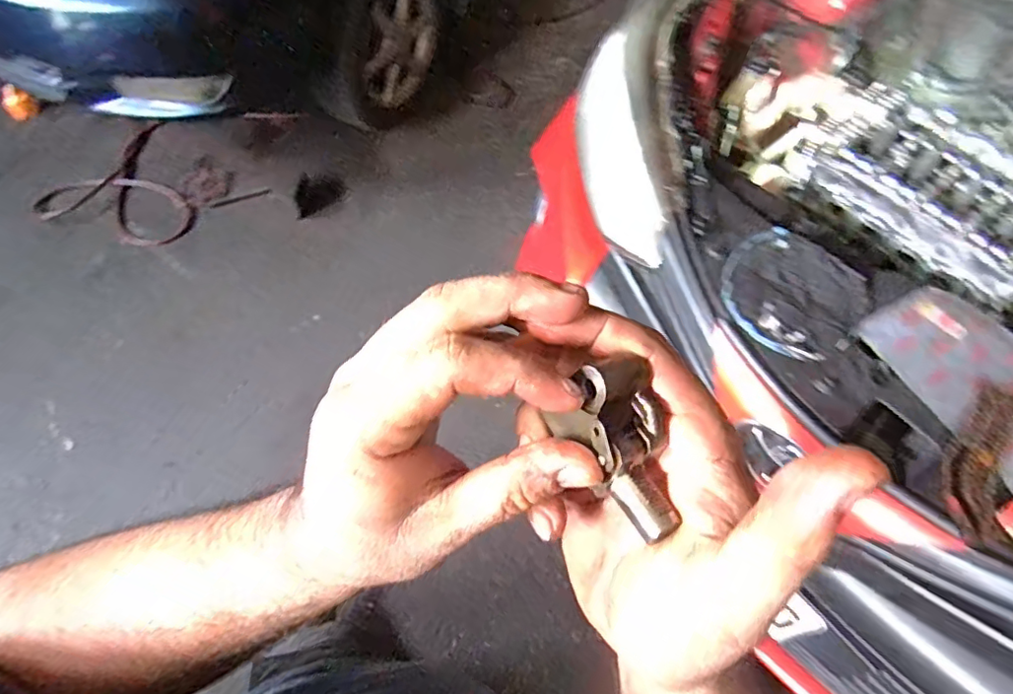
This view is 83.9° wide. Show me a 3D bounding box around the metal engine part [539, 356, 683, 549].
[{"bbox_3d":[0.043,0.031,0.189,0.050,0.024,0.038,40,64,20],"label":"metal engine part"}]

